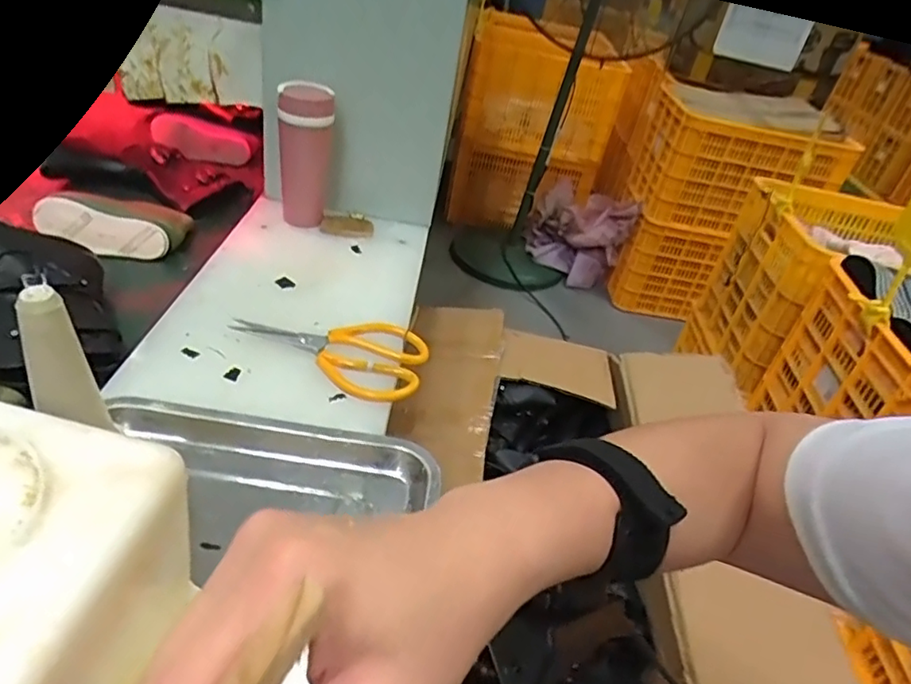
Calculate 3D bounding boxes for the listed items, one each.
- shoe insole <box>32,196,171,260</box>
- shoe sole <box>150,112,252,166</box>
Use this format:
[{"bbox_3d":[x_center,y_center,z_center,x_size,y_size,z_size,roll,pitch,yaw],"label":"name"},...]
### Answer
[{"bbox_3d":[-0.435,-0.137,0.755,0.155,0.051,0.015,16,8,-12],"label":"shoe insole"},{"bbox_3d":[-0.426,-0.333,1.026,0.160,0.063,0.021,18,30,-10],"label":"shoe sole"}]

